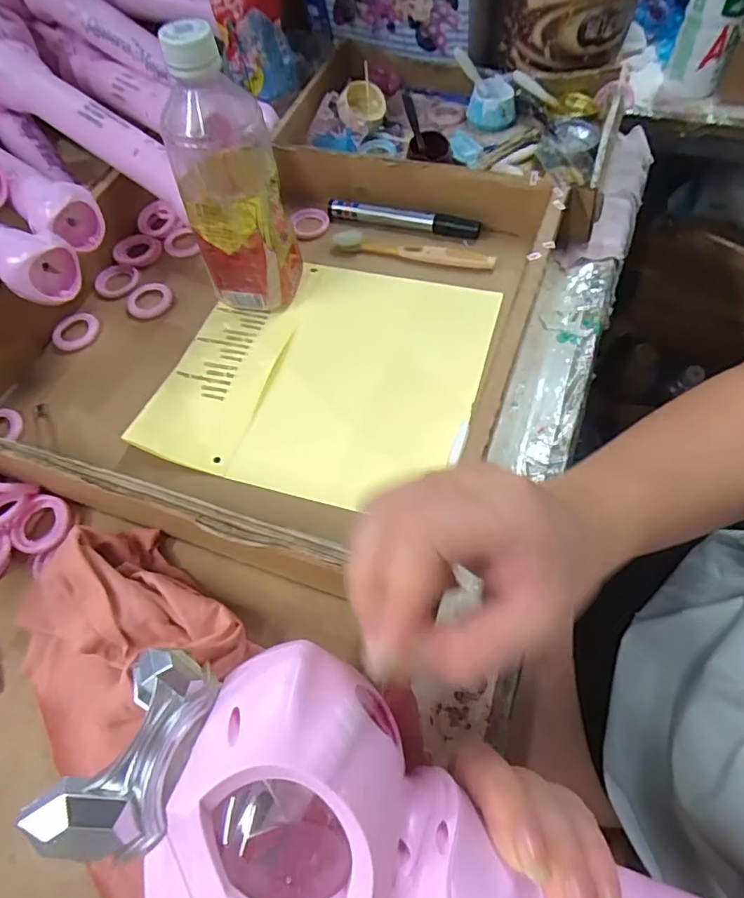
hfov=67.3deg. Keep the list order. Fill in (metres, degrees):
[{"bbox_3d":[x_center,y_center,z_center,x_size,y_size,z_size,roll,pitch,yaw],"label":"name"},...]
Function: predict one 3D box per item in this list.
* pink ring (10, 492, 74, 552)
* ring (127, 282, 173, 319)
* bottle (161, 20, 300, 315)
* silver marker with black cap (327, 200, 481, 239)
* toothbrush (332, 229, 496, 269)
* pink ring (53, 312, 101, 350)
[{"bbox_3d":[-0.210,0.048,0.358,0.032,0.010,0.037,18,64,0],"label":"pink ring"},{"bbox_3d":[-0.185,-0.125,0.466,0.037,0.005,0.034,-2,59,3],"label":"ring"},{"bbox_3d":[-0.094,-0.185,0.388,0.063,0.181,0.071,1,59,5],"label":"bottle"},{"bbox_3d":[0.026,-0.202,0.487,0.135,0.013,0.017,12,61,11],"label":"silver marker with black cap"},{"bbox_3d":[0.034,-0.167,0.471,0.137,0.009,0.021,13,61,12],"label":"toothbrush"},{"bbox_3d":[-0.239,-0.095,0.453,0.037,0.007,0.031,-35,63,-16],"label":"pink ring"}]

